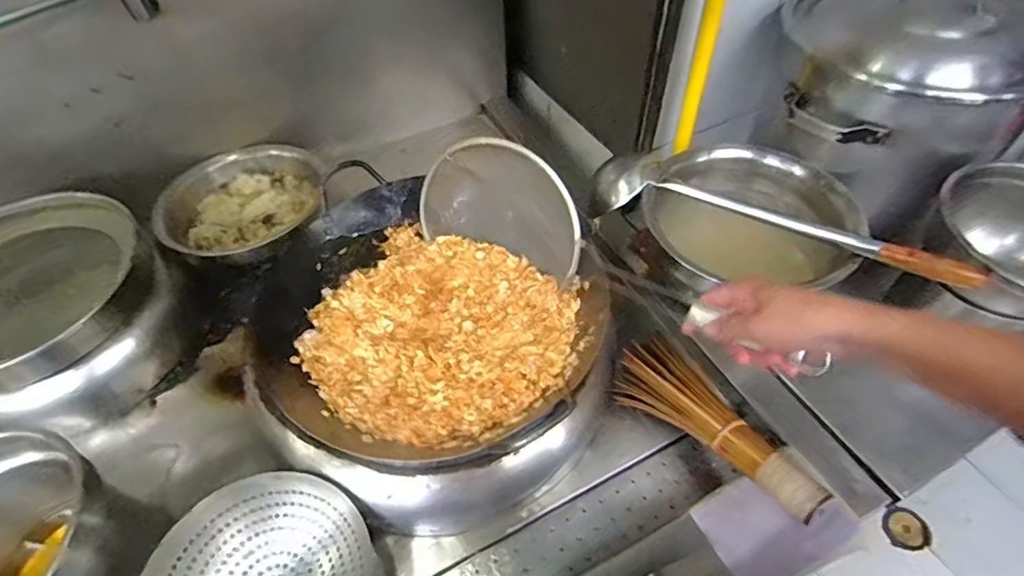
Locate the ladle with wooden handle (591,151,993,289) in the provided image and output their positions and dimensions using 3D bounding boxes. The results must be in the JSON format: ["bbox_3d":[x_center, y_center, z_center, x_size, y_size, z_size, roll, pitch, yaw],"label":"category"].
[{"bbox_3d":[0.352,-0.105,0.721,0.500,0.094,0.101,22,57,19],"label":"ladle with wooden handle"}]

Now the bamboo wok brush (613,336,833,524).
[{"bbox_3d":[0.251,0.169,0.641,0.105,0.050,0.290,-30,42,-19],"label":"bamboo wok brush"}]

